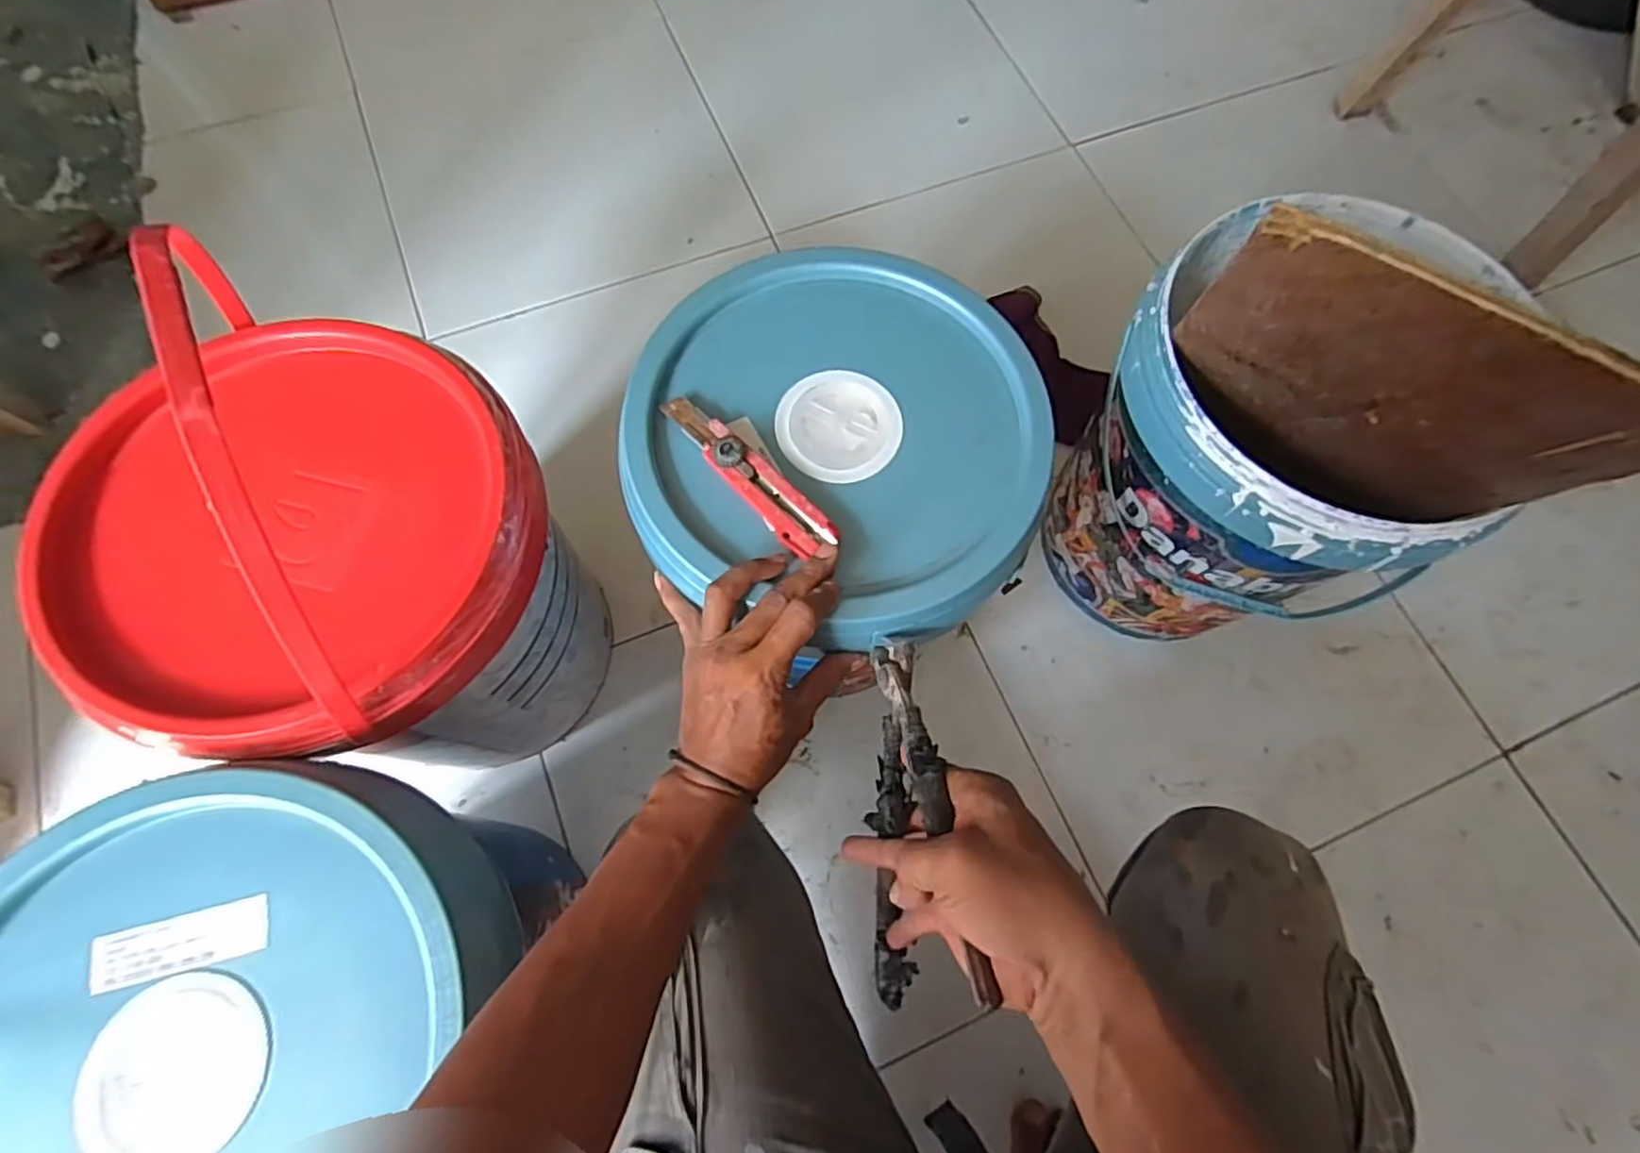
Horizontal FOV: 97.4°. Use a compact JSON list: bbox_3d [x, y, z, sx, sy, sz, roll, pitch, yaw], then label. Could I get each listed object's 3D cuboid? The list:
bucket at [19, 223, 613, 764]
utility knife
[{"bbox_3d":[-0.357,-0.012,0.566,0.291,0.494,0.295,1,70,-2],"label":"bucket"},{"bbox_3d":[-0.051,-0.072,0.492,0.154,0.019,0.031,44,76,11],"label":"utility knife"}]

